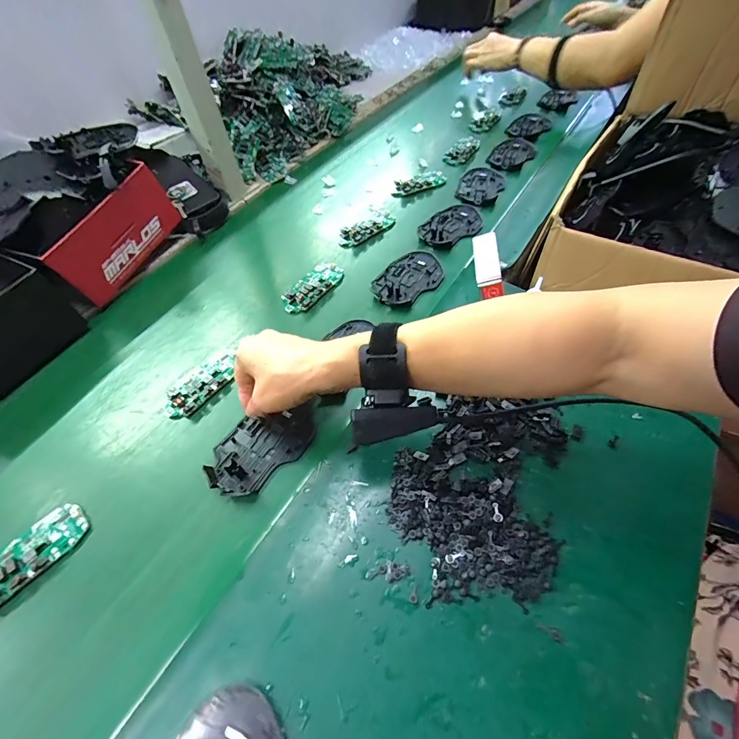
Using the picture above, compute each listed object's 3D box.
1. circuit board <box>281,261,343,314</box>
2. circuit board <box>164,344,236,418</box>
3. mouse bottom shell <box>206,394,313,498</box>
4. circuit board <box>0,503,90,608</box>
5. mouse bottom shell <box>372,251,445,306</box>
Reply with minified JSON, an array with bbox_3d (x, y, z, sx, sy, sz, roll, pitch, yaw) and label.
[{"bbox_3d":[-0.075,-0.109,0.506,0.049,0.013,0.097,24,59,20],"label":"circuit board"},{"bbox_3d":[-0.184,0.014,0.419,0.044,0.010,0.097,31,61,24],"label":"circuit board"},{"bbox_3d":[-0.105,0.069,0.368,0.069,0.016,0.111,34,62,25],"label":"mouse bottom shell"},{"bbox_3d":[-0.288,0.157,0.319,0.044,0.014,0.091,32,61,24],"label":"circuit board"},{"bbox_3d":[0.052,-0.125,0.502,0.073,0.010,0.112,37,64,27],"label":"mouse bottom shell"}]

